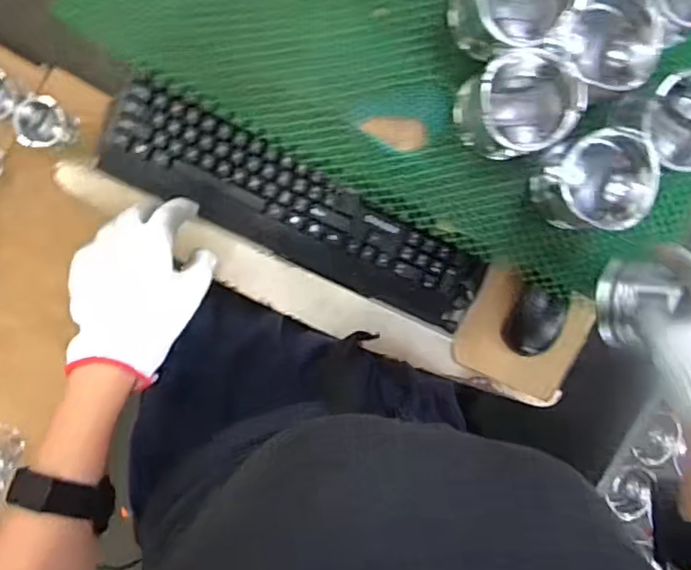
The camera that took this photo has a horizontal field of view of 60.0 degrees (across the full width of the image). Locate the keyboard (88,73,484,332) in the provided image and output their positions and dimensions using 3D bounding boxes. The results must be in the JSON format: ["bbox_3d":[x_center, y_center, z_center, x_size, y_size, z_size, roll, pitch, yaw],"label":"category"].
[{"bbox_3d":[-0.056,-0.088,0.692,0.467,0.035,0.113,25,95,-6],"label":"keyboard"}]

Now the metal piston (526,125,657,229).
[{"bbox_3d":[0.239,-0.099,0.584,0.089,0.077,0.094,-1,97,-4],"label":"metal piston"}]

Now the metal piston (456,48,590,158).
[{"bbox_3d":[0.161,-0.169,0.567,0.092,0.086,0.087,0,97,-4],"label":"metal piston"}]

